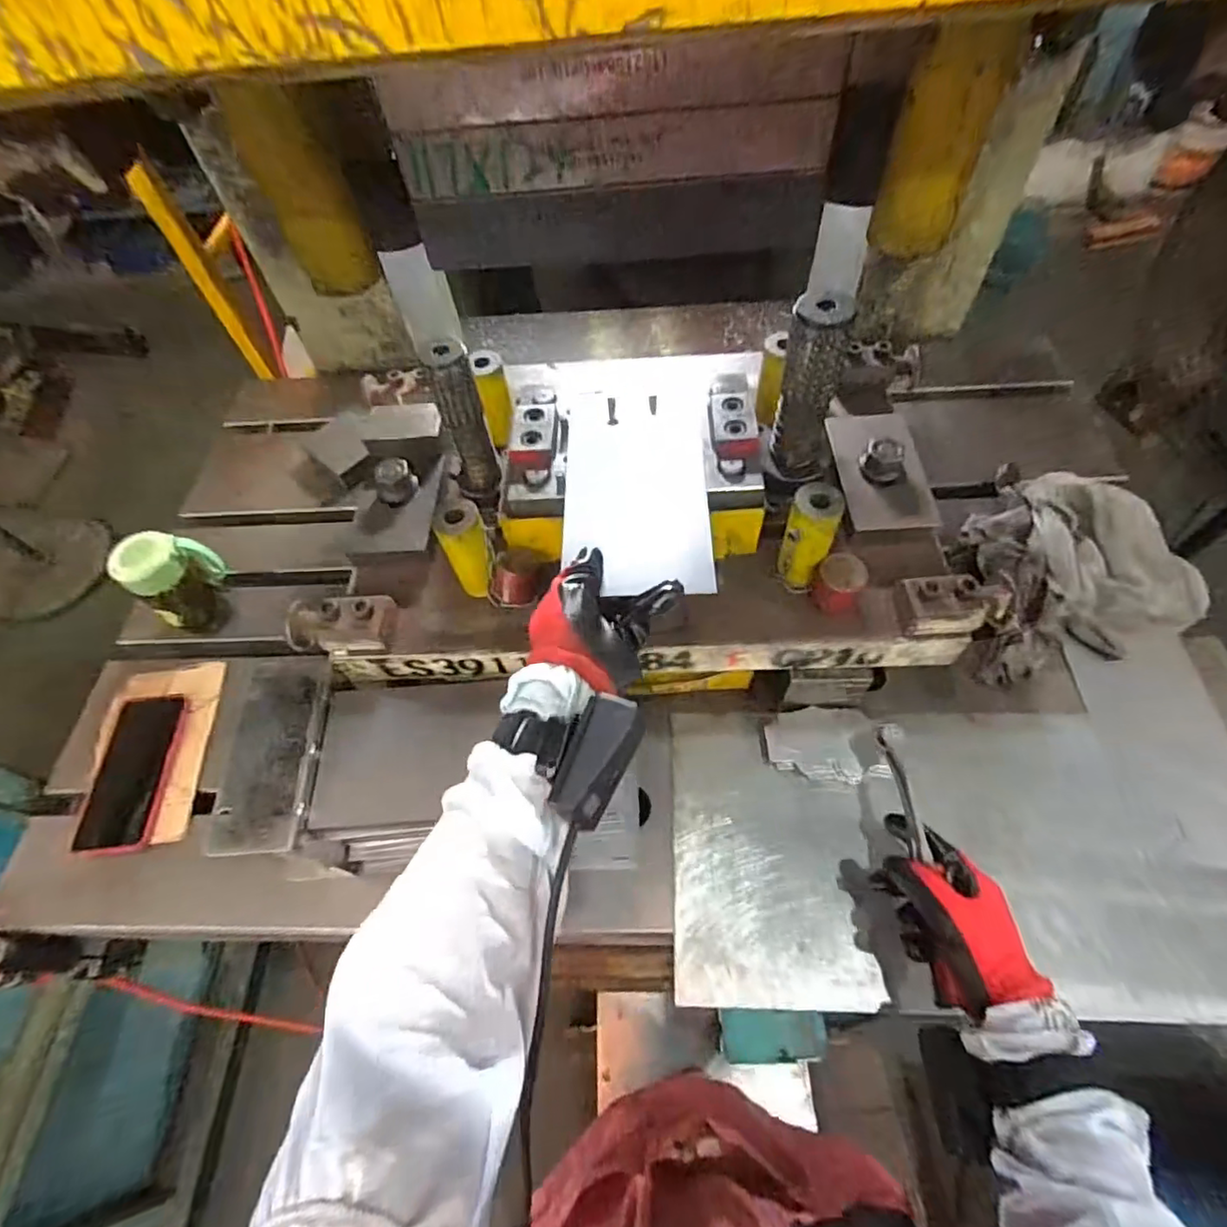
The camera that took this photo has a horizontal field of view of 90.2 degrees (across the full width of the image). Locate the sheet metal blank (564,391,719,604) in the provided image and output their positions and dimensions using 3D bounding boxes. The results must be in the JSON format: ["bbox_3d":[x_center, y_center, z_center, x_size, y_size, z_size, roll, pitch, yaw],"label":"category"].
[{"bbox_3d":[0.020,-0.117,0.535,0.122,0.008,0.238,-1,58,4],"label":"sheet metal blank"}]

